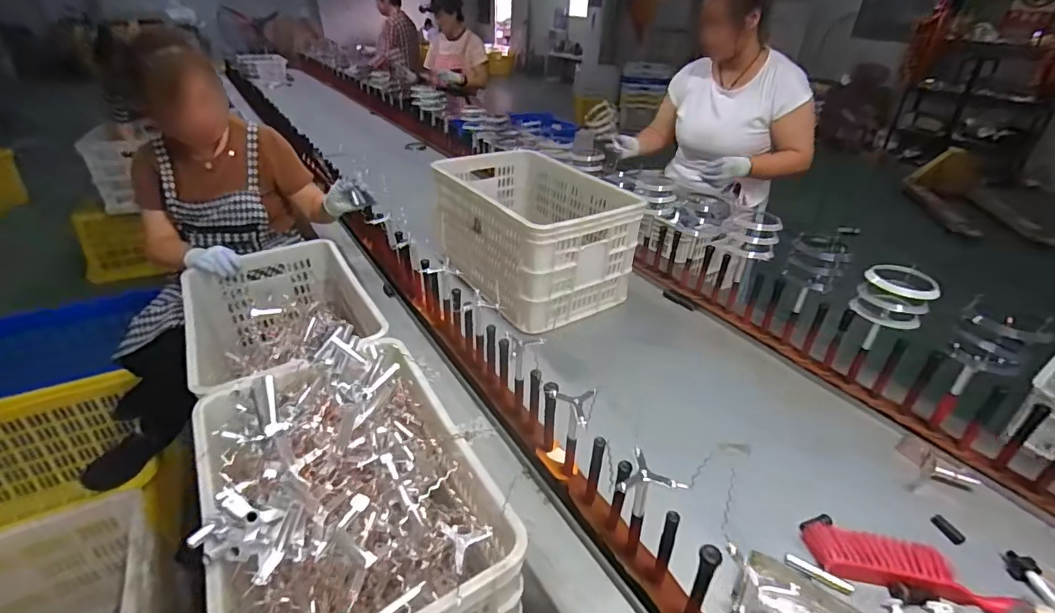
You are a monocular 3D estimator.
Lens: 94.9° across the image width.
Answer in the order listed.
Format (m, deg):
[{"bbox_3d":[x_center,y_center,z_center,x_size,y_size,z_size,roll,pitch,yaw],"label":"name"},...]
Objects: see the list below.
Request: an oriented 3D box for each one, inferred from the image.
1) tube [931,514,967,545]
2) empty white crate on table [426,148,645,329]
[{"bbox_3d":[0.640,0.339,0.738,0.012,0.016,0.046,-6,37,-20],"label":"tube"},{"bbox_3d":[0.005,-0.213,1.305,0.403,0.255,0.534,-11,39,-26],"label":"empty white crate on table"}]

